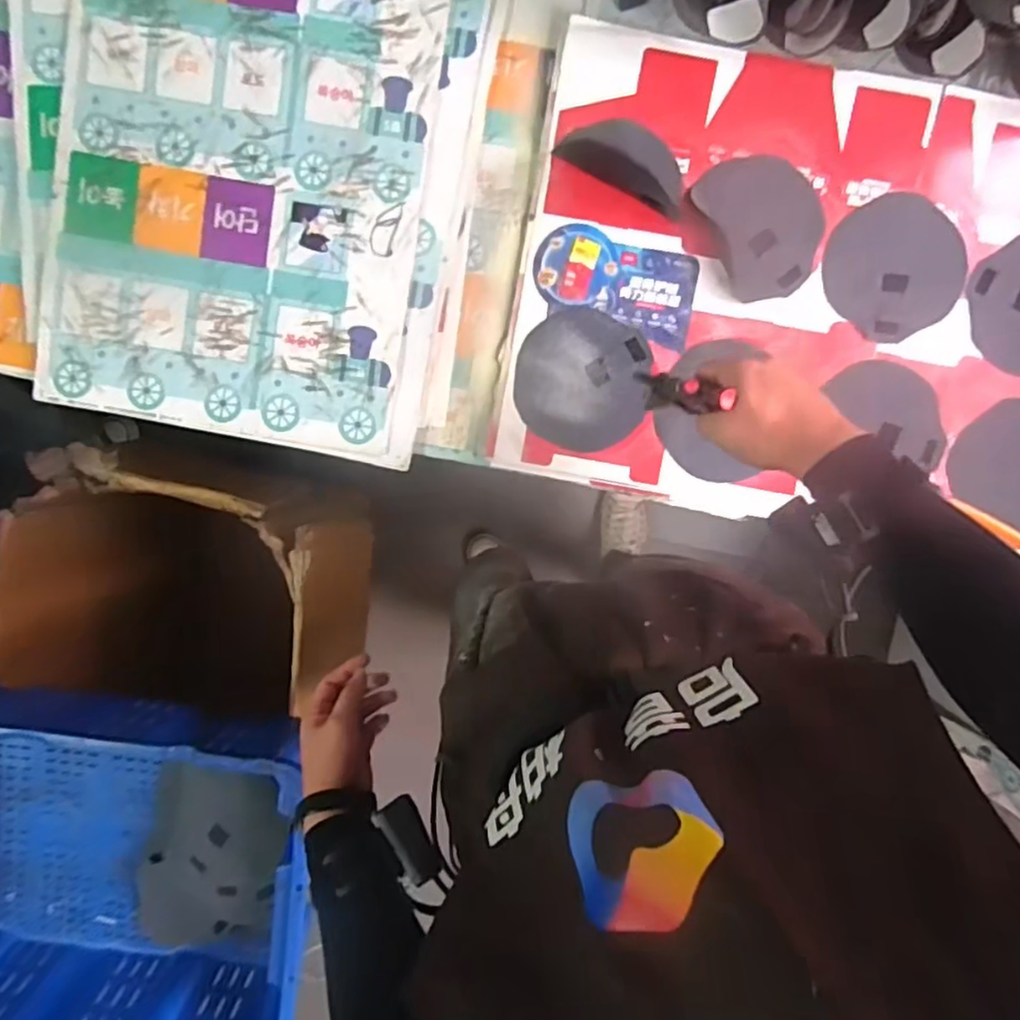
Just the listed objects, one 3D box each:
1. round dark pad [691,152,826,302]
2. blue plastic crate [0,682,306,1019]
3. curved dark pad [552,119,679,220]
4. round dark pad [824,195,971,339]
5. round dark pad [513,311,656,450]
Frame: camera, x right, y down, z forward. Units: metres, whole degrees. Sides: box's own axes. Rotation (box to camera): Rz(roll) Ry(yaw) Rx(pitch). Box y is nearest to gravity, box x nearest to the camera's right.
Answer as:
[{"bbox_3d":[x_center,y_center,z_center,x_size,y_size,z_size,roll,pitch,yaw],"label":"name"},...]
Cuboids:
[{"bbox_3d":[0.270,-0.302,0.698,0.115,0.011,0.145,-25,92,2],"label":"round dark pad"},{"bbox_3d":[-0.584,0.456,0.874,0.636,0.204,0.441,6,96,0],"label":"blue plastic crate"},{"bbox_3d":[0.126,-0.364,0.689,0.137,0.025,0.064,30,93,0],"label":"curved dark pad"},{"bbox_3d":[0.409,-0.259,0.704,0.148,0.007,0.140,0,93,1],"label":"round dark pad"},{"bbox_3d":[0.077,-0.140,0.715,0.140,0.007,0.145,0,93,1],"label":"round dark pad"}]

